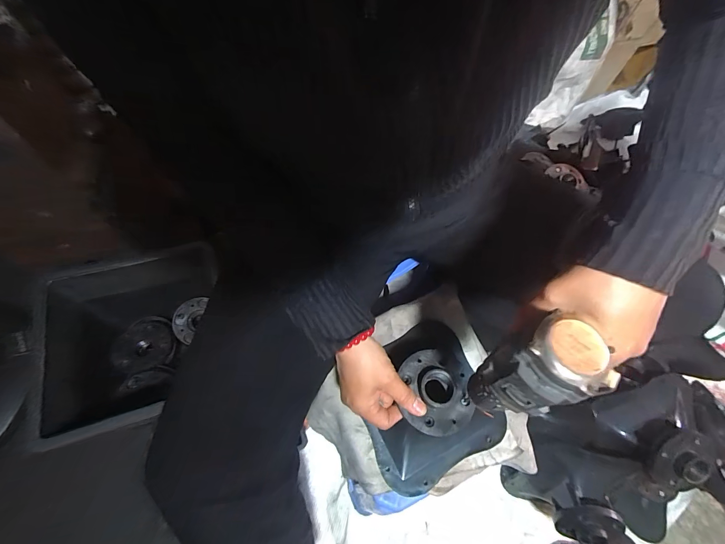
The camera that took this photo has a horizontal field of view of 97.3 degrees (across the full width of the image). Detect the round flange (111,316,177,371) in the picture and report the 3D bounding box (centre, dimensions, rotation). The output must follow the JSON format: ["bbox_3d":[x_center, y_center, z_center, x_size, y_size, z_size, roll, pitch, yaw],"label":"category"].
[{"bbox_3d":[-0.419,0.139,0.614,0.013,0.111,0.094,-9,89,26],"label":"round flange"}]

